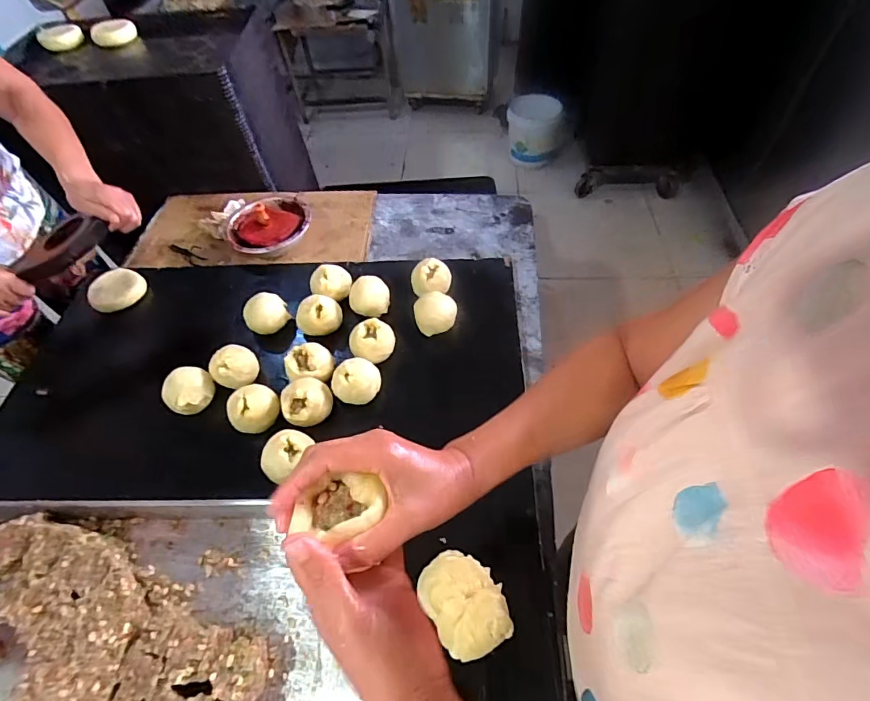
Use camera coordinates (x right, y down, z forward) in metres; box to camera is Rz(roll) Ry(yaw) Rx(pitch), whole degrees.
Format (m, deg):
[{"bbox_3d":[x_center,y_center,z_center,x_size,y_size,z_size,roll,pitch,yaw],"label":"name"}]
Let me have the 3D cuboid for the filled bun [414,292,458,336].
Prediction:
[{"bbox_3d":[0.001,-0.063,0.812,0.074,0.068,0.061,-11,55,-5],"label":"filled bun"}]

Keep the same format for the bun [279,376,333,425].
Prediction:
[{"bbox_3d":[-0.202,0.084,0.712,0.075,0.067,0.072,-1,54,2],"label":"bun"}]

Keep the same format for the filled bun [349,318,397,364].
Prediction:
[{"bbox_3d":[-0.107,-0.010,0.776,0.075,0.066,0.063,-18,55,-9],"label":"filled bun"}]

